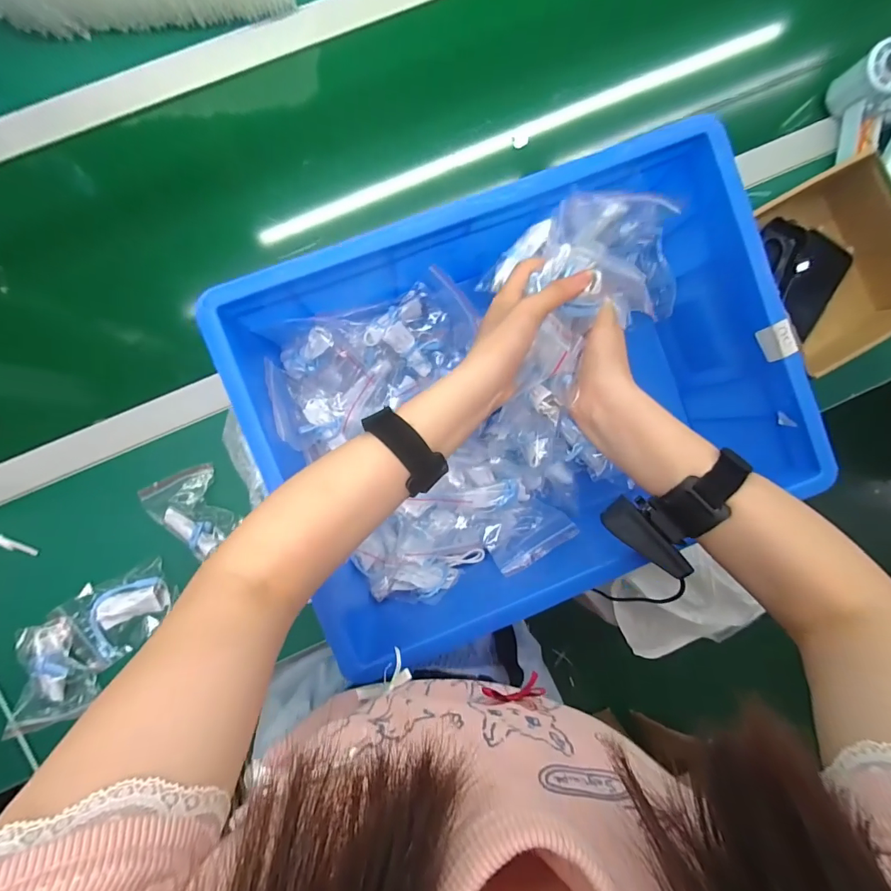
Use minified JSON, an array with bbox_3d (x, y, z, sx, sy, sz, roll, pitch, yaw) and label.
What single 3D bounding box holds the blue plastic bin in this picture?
[{"bbox_3d":[0.070,-0.042,0.444,0.453,0.165,0.358,-23,95,-4],"label":"blue plastic bin"}]

